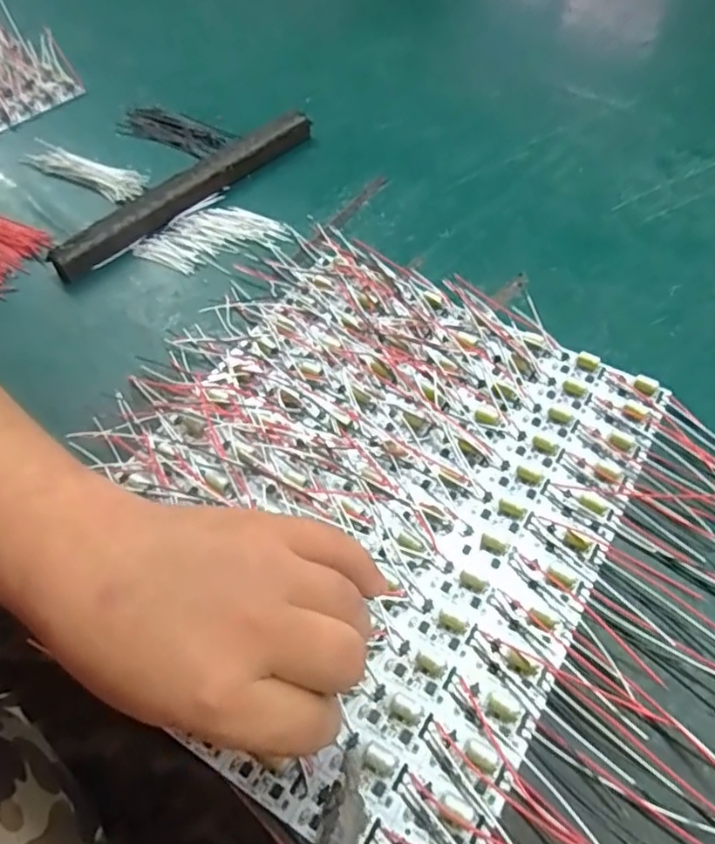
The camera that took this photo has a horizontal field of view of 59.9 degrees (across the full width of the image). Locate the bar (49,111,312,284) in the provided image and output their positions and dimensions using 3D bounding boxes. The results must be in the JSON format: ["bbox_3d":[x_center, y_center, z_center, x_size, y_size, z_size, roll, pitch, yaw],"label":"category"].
[{"bbox_3d":[-0.124,-0.177,0.470,0.020,0.021,0.234,37,63,24],"label":"bar"}]

